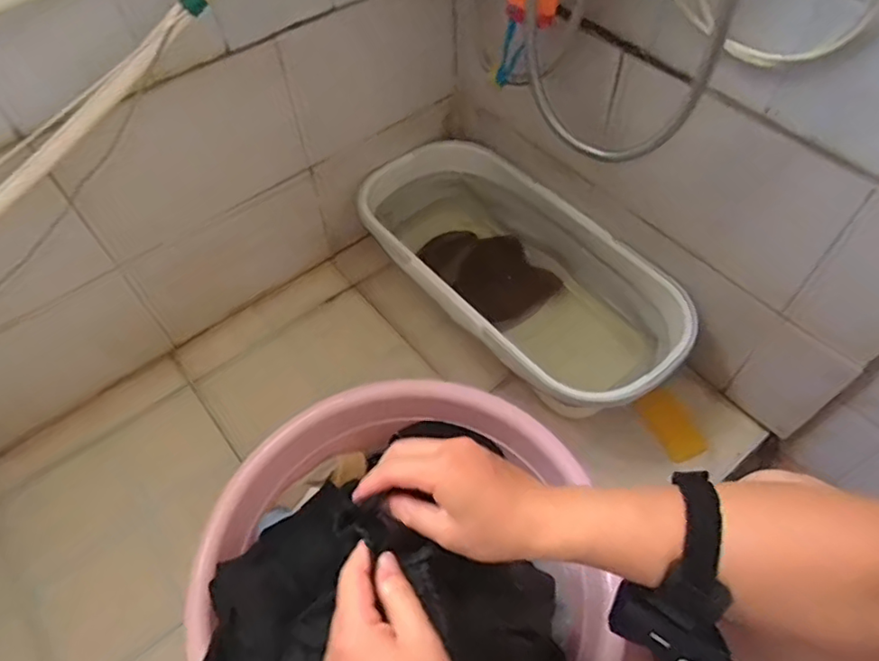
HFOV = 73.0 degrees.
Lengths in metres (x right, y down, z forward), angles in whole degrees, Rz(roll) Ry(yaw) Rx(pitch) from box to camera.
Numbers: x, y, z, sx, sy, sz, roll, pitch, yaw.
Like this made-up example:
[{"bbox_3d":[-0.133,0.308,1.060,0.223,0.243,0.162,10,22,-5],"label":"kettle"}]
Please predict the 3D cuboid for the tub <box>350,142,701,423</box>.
[{"bbox_3d":[0.106,-0.078,0.902,0.250,0.144,0.532,-37,61,-22],"label":"tub"}]

